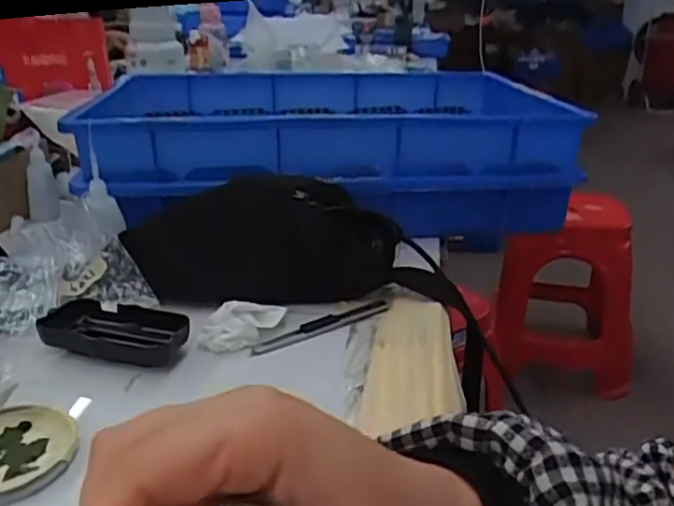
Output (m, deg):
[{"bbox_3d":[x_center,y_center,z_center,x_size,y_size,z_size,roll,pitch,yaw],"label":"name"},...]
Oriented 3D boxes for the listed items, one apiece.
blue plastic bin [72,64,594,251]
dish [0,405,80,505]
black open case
[{"bbox_3d":[-0.019,-0.156,0.847,0.523,0.123,0.398,-3,23,-7],"label":"blue plastic bin"},{"bbox_3d":[-0.198,0.118,0.387,0.078,0.015,0.075,3,22,-1],"label":"dish"},{"bbox_3d":[-0.169,0.061,0.501,0.113,0.025,0.046,8,23,12],"label":"black open case"}]

